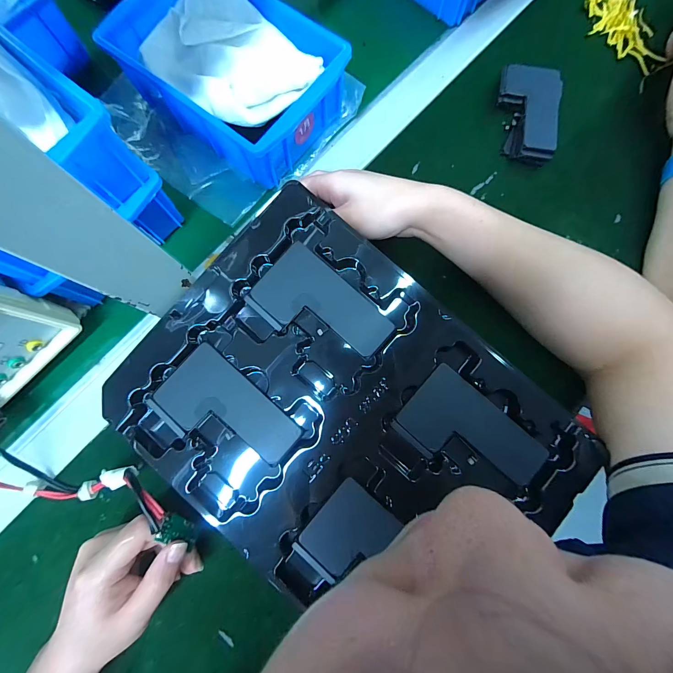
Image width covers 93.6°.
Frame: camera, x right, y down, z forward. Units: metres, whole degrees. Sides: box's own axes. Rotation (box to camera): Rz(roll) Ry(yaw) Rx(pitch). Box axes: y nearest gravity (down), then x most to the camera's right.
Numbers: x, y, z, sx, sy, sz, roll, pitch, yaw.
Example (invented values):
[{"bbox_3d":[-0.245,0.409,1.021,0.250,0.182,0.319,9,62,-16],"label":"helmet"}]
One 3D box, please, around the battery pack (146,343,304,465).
[{"bbox_3d":[-0.077,0.055,0.217,0.095,0.004,0.056,41,82,8],"label":"battery pack"}]

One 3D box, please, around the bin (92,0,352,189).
[{"bbox_3d":[-0.106,-0.257,0.311,0.211,0.066,0.139,35,81,7],"label":"bin"}]

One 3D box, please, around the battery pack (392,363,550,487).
[{"bbox_3d":[0.093,0.070,0.220,0.094,0.010,0.057,40,82,8],"label":"battery pack"}]

